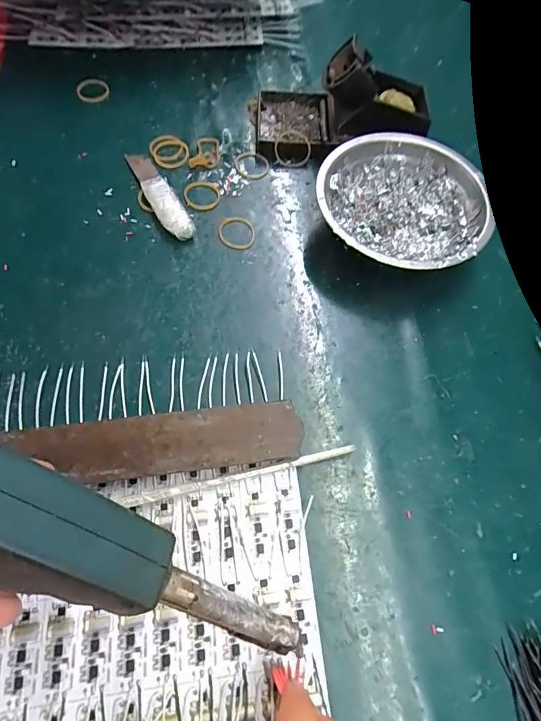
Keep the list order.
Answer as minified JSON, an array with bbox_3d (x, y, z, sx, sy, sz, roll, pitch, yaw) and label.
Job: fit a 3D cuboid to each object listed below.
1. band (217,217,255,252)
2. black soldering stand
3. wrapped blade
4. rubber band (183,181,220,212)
[{"bbox_3d":[-0.026,-0.099,0.312,0.028,0.004,0.030,1,67,-2],"label":"band"},{"bbox_3d":[0.061,-0.208,0.323,0.143,0.060,0.078,4,67,-1],"label":"black soldering stand"},{"bbox_3d":[-0.088,-0.130,0.319,0.021,0.012,0.094,-29,71,-14],"label":"wrapped blade"},{"bbox_3d":[-0.054,-0.133,0.323,0.027,0.005,0.029,1,67,-2],"label":"rubber band"}]

